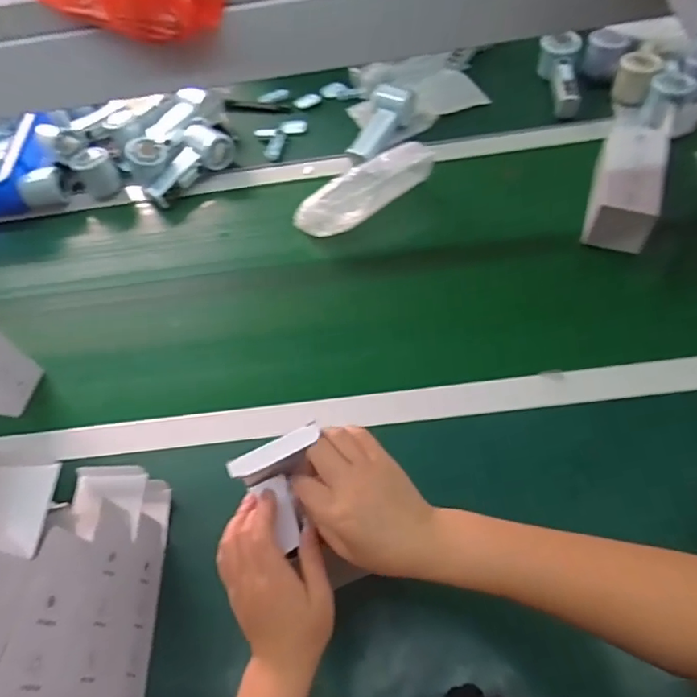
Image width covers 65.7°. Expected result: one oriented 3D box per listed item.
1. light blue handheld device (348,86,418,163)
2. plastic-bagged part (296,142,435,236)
[{"bbox_3d":[0.048,-0.366,0.885,0.063,0.042,0.155,29,79,20],"label":"light blue handheld device"},{"bbox_3d":[0.024,-0.230,0.788,0.207,0.070,0.062,-27,59,-13],"label":"plastic-bagged part"}]

